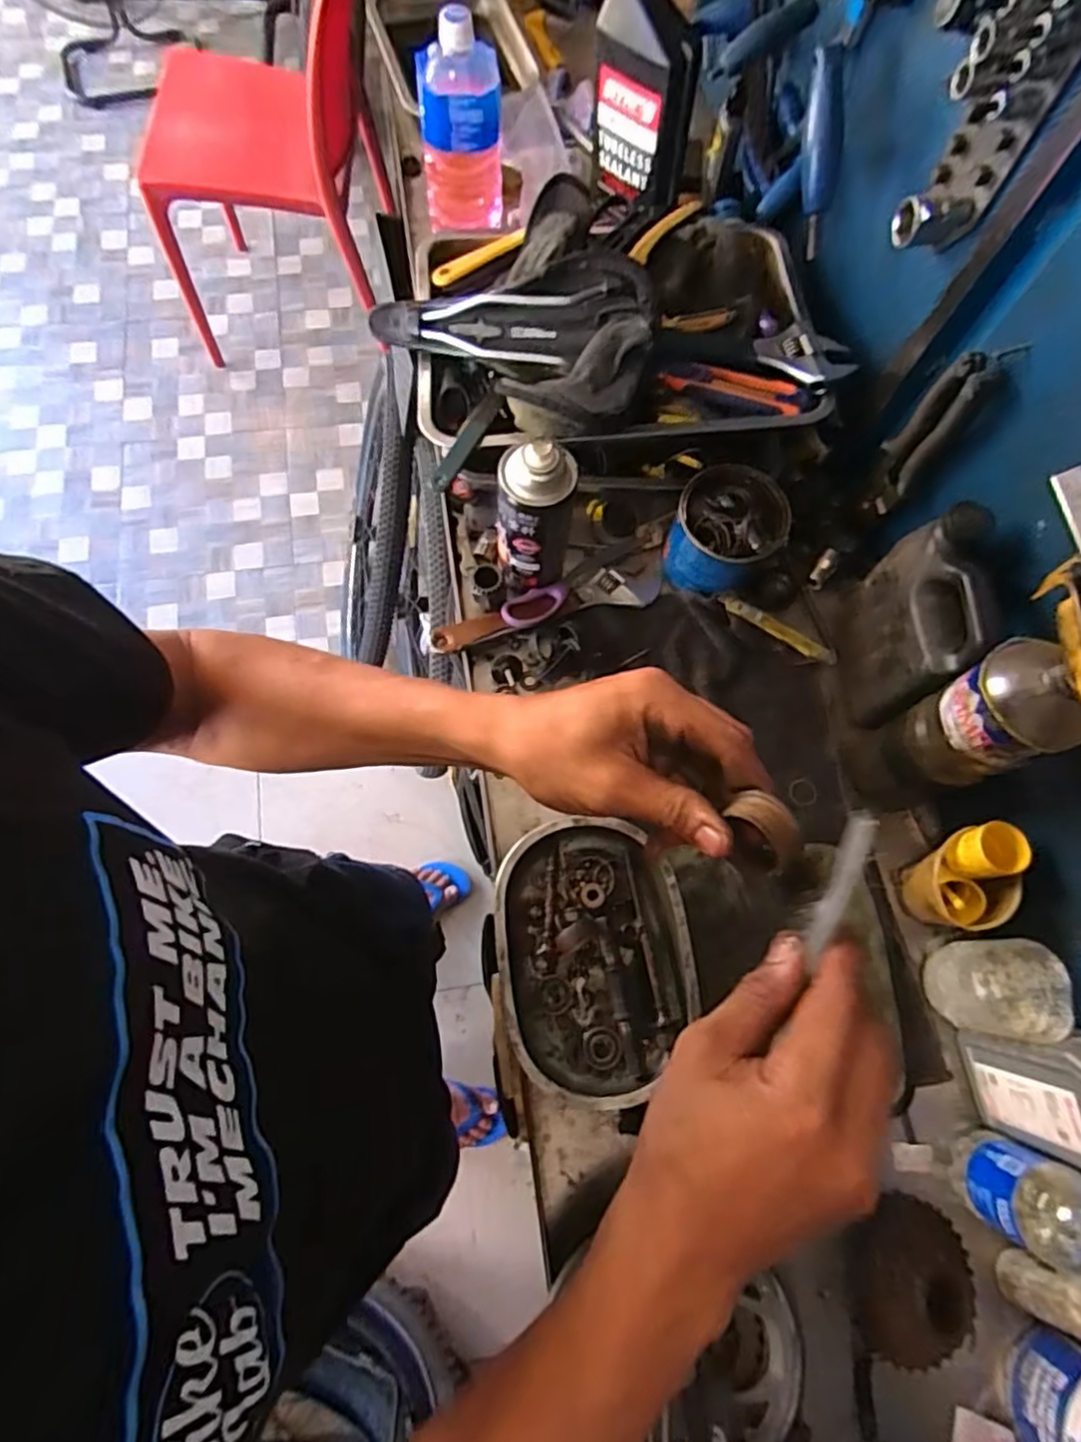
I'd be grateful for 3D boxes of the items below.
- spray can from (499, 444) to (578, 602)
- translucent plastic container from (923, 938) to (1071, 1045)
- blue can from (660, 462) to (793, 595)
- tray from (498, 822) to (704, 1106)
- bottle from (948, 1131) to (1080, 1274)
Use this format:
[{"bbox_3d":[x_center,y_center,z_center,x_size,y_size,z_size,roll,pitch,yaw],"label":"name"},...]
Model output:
[{"bbox_3d":[-0.006,-0.180,0.597,0.064,0.166,0.062,1,72,-3],"label":"spray can"},{"bbox_3d":[0.359,0.214,0.547,0.071,0.086,0.066,1,72,-3],"label":"translucent plastic container"},{"bbox_3d":[0.178,-0.180,0.662,0.102,0.082,0.105,1,72,-3],"label":"blue can"},{"bbox_3d":[0.044,0.196,0.567,0.153,0.038,0.213,-6,73,-5],"label":"tray"},{"bbox_3d":[0.352,0.339,0.475,0.057,0.159,0.059,1,72,-3],"label":"bottle"}]

